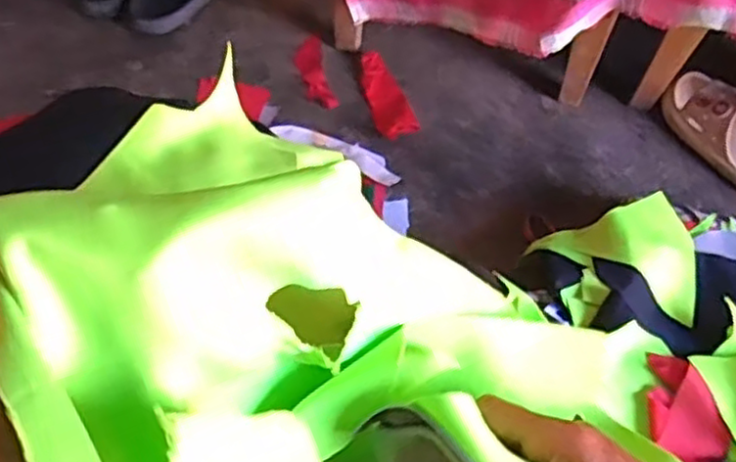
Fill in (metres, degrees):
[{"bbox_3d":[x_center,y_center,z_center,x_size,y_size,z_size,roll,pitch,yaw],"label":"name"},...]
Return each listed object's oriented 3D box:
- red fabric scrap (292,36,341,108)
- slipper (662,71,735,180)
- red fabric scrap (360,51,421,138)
[{"bbox_3d":[-0.082,-0.242,1.081,0.046,0.004,0.143,-13,63,-7],"label":"red fabric scrap"},{"bbox_3d":[0.514,-0.139,1.003,0.101,0.062,0.216,-40,70,-19],"label":"slipper"},{"bbox_3d":[0.025,-0.204,1.061,0.055,0.006,0.155,-17,64,-9],"label":"red fabric scrap"}]

